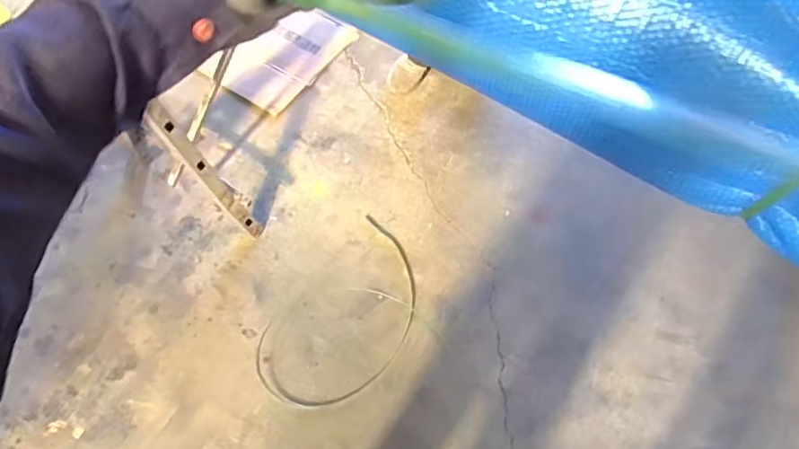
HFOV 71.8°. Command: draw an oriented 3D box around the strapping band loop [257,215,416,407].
[{"bbox_3d":[-0.126,0.238,1.392,0.296,0.013,0.501,38,69,13],"label":"strapping band loop"}]

